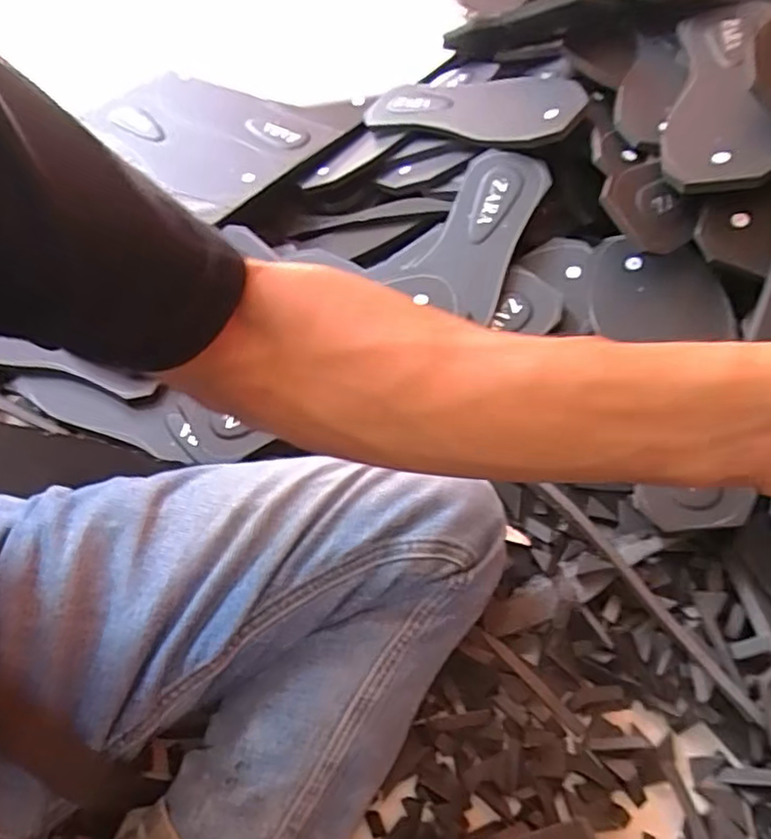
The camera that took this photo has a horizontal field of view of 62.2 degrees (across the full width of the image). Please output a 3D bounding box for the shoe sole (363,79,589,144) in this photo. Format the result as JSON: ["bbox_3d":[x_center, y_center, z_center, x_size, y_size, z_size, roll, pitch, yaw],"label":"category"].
[{"bbox_3d":[0.086,-0.317,0.644,0.253,0.020,0.099,26,58,39],"label":"shoe sole"}]

